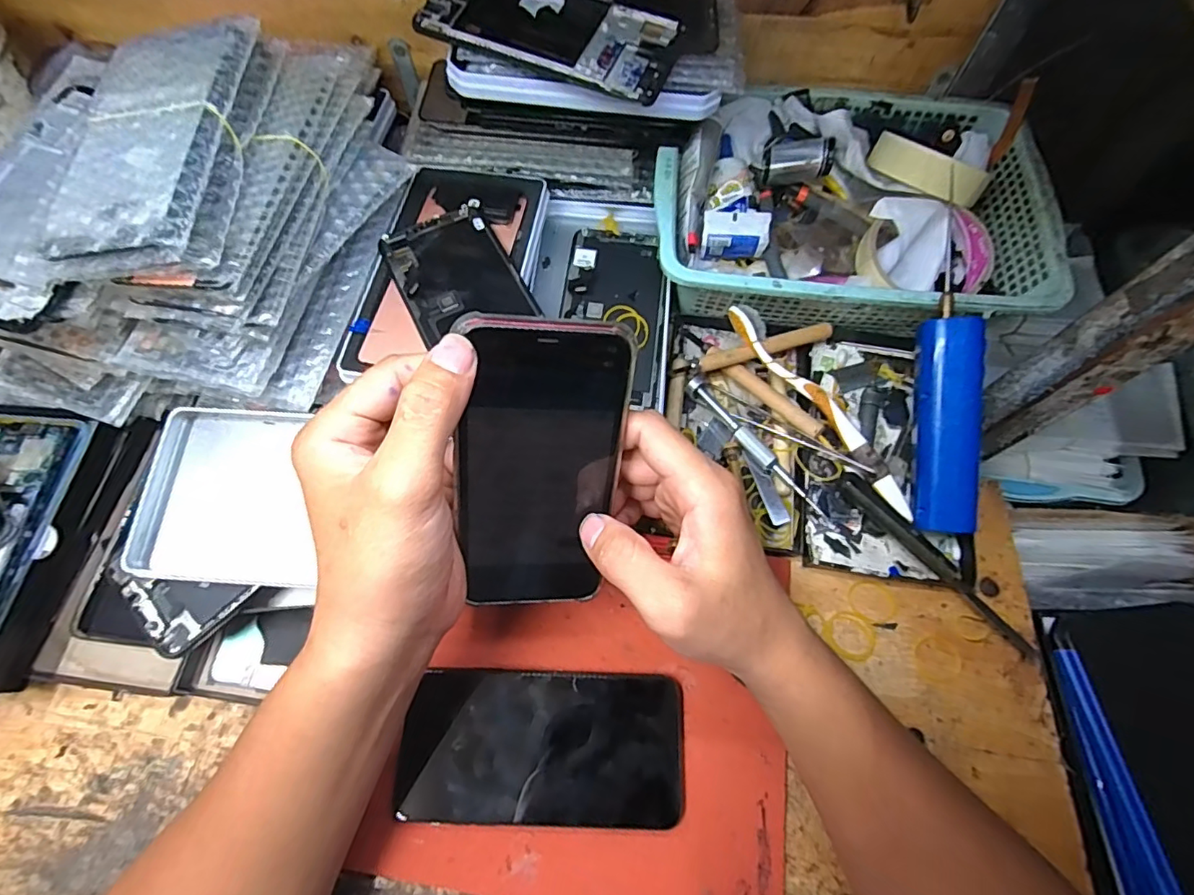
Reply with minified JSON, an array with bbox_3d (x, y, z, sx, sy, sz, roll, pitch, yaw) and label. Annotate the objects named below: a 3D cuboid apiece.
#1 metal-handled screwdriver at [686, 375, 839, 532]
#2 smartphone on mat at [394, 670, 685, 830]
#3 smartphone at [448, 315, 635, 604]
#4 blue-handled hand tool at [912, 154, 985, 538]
[{"bbox_3d":[0.110,0.003,0.371,0.014,0.011,0.136,-37,72,-14],"label":"metal-handled screwdriver"},{"bbox_3d":[-0.030,0.166,0.306,0.155,0.012,0.075,0,68,0],"label":"smartphone on mat"},{"bbox_3d":[-0.026,0.014,0.257,0.071,0.149,0.006,1,27,-12],"label":"smartphone"},{"bbox_3d":[0.221,-0.053,0.341,0.030,0.023,0.209,2,89,1],"label":"blue-handled hand tool"}]

